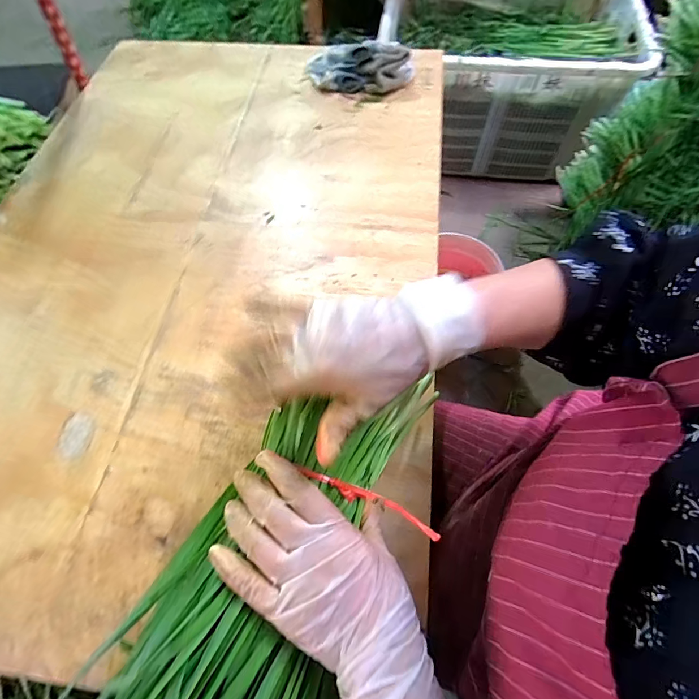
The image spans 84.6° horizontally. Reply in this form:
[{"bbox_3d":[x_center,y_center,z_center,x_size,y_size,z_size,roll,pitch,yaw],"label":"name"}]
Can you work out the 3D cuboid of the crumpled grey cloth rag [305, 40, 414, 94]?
[{"bbox_3d":[0.011,-0.467,0.625,0.176,0.049,0.101,19,66,11],"label":"crumpled grey cloth rag"}]

